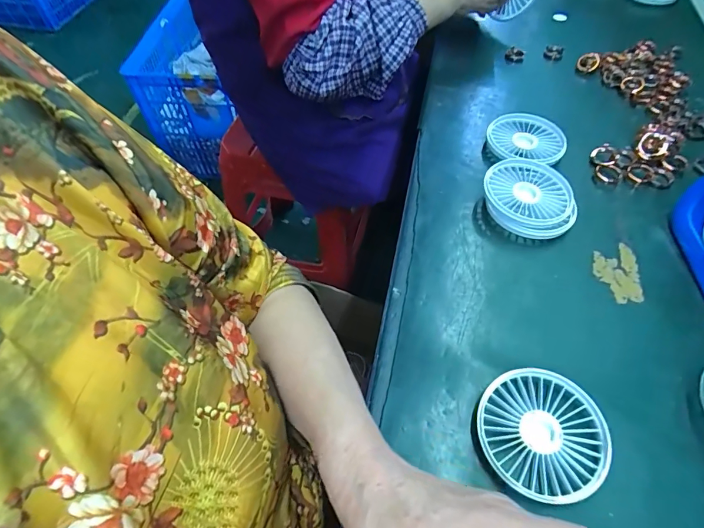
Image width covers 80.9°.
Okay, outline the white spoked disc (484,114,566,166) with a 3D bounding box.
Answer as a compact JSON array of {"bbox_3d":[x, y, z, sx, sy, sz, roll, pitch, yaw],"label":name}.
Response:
[{"bbox_3d":[0.211,-0.150,0.501,0.087,0.021,0.089,-1,54,2],"label":"white spoked disc"}]

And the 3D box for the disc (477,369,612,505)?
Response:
[{"bbox_3d":[0.140,0.124,0.303,0.090,0.015,0.086,-1,54,2],"label":"disc"}]

